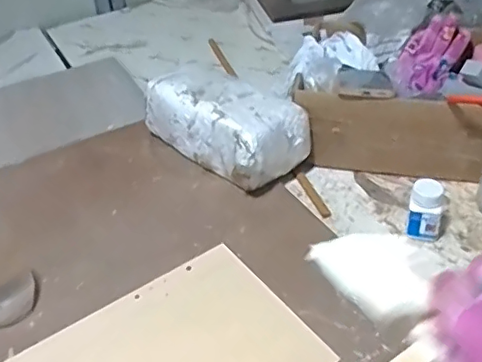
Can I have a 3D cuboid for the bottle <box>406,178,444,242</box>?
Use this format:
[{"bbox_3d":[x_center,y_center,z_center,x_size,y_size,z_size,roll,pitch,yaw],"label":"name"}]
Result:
[{"bbox_3d":[0.230,0.036,0.705,0.041,0.072,0.040,11,41,20],"label":"bottle"}]

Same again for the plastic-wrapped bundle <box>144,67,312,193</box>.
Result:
[{"bbox_3d":[-0.024,-0.087,0.837,0.125,0.112,0.241,-31,44,-29],"label":"plastic-wrapped bundle"}]

